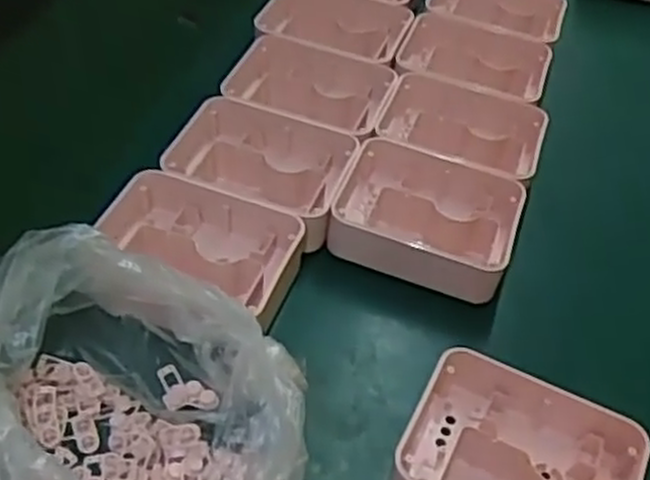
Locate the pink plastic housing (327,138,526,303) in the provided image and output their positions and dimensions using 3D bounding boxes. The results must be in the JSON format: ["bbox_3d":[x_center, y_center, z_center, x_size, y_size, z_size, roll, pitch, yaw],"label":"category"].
[{"bbox_3d":[0.073,-0.016,0.581,0.131,0.037,0.103,17,48,9],"label":"pink plastic housing"}]

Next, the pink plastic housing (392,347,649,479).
[{"bbox_3d":[0.112,0.130,0.460,0.132,0.040,0.104,23,49,14],"label":"pink plastic housing"}]

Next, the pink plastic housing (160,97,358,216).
[{"bbox_3d":[-0.052,-0.051,0.600,0.139,0.044,0.105,10,47,2],"label":"pink plastic housing"}]

